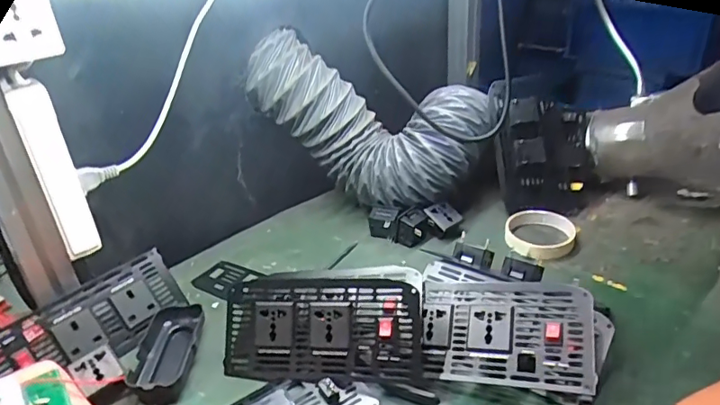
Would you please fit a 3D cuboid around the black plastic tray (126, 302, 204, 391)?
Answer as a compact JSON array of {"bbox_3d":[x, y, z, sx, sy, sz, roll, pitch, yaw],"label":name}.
[{"bbox_3d":[-0.189,0.147,0.520,0.053,0.027,0.107,-4,28,-2],"label":"black plastic tray"}]

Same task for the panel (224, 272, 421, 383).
[{"bbox_3d":[-0.038,0.116,0.490,0.186,0.095,0.020,-3,-8,15],"label":"panel"}]

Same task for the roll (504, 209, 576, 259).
[{"bbox_3d":[0.227,0.038,0.662,0.081,0.021,0.090,4,29,13],"label":"roll"}]

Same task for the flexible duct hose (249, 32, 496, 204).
[{"bbox_3d":[0.010,-0.107,0.721,0.310,0.163,0.135,22,32,0],"label":"flexible duct hose"}]

